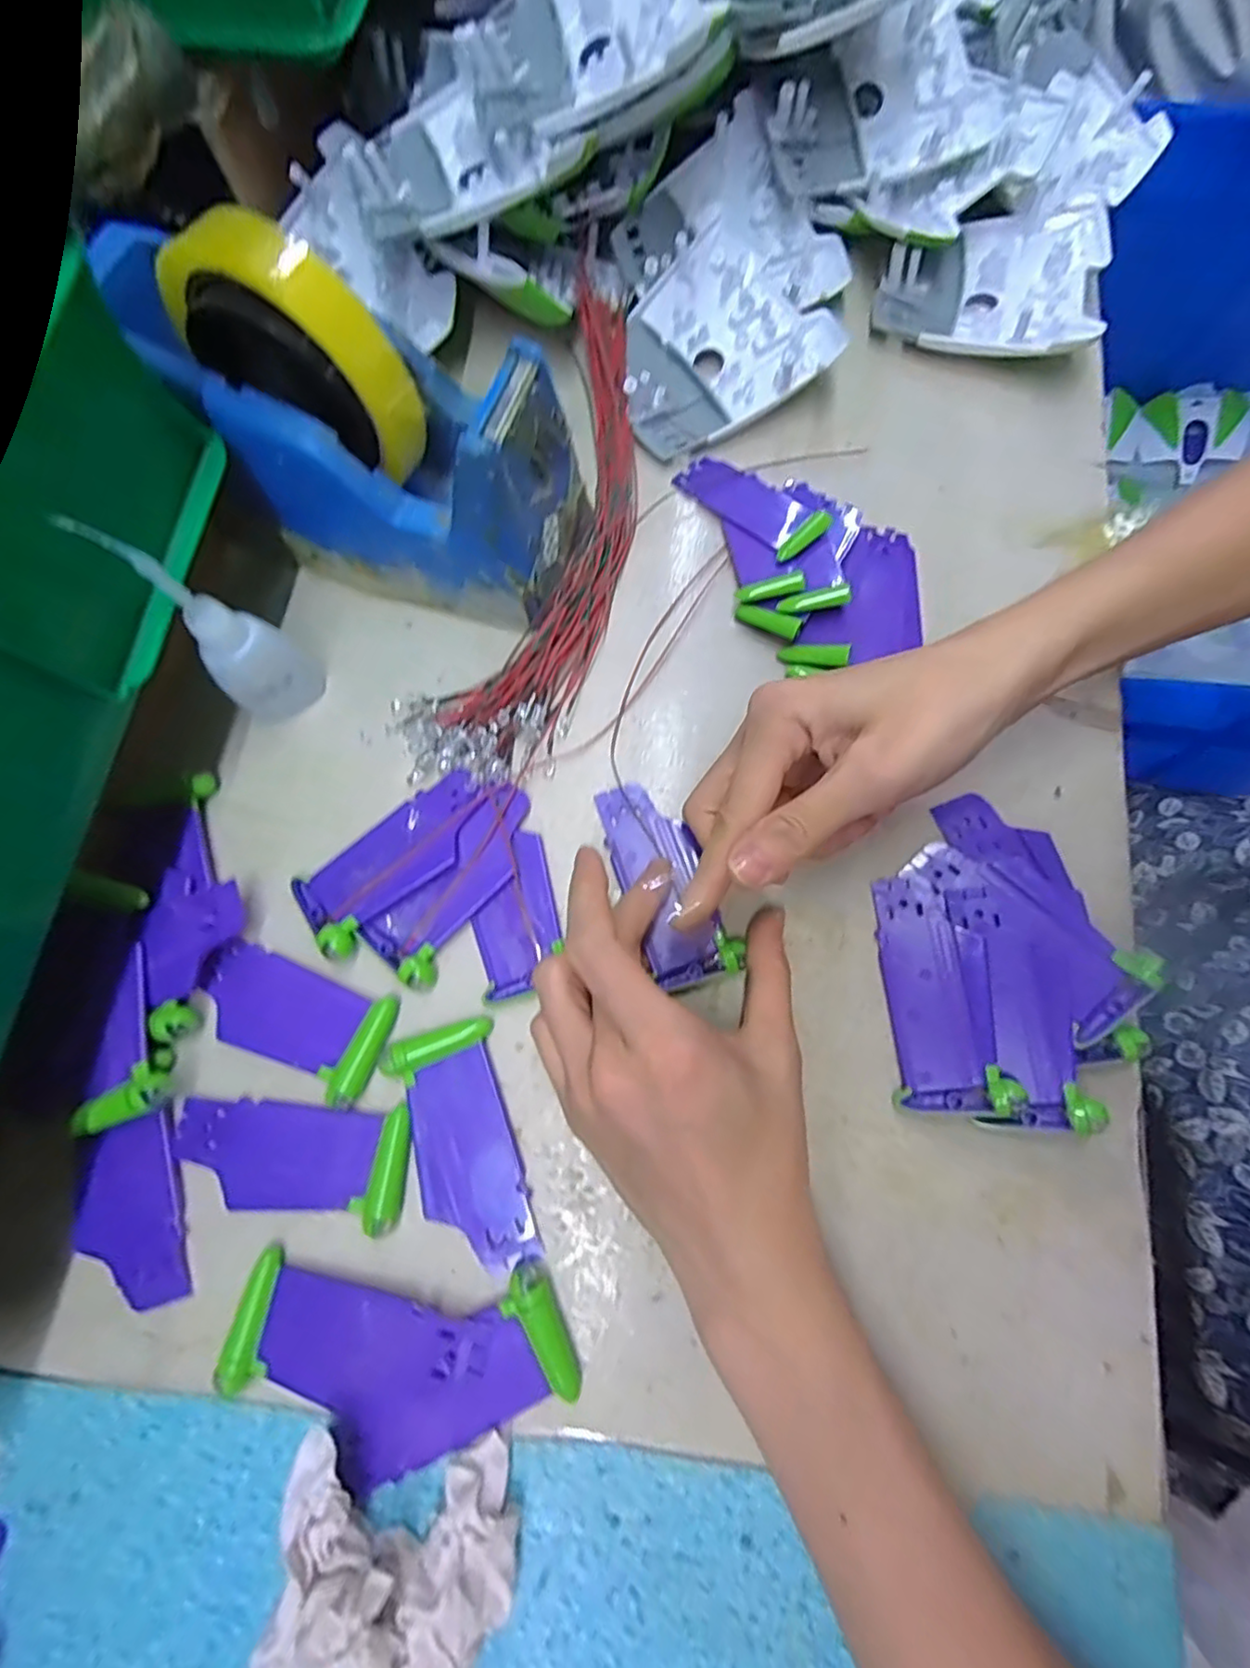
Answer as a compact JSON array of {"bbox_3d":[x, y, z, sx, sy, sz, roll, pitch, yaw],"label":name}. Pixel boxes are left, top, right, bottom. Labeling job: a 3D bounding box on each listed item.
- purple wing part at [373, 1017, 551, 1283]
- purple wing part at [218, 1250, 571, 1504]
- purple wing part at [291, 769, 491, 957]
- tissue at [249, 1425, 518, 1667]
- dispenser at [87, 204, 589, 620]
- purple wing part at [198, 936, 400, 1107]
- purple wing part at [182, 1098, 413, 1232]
[{"bbox_3d":[-0.060,0.119,0.243,0.040,0.006,0.088,-23,76,-4],"label":"purple wing part"},{"bbox_3d":[-0.079,0.187,0.224,0.120,0.010,0.063,1,75,2],"label":"purple wing part"},{"bbox_3d":[-0.095,0.010,0.273,0.090,0.011,0.038,-37,77,-8],"label":"purple wing part"},{"bbox_3d":[-0.071,0.228,0.199,0.070,0.036,0.060,10,76,4],"label":"tissue"},{"bbox_3d":[-0.105,-0.165,0.266,0.167,0.113,0.075,18,77,6],"label":"dispenser"},{"bbox_3d":[-0.137,0.074,0.258,0.082,0.009,0.041,18,77,6],"label":"purple wing part"},{"bbox_3d":[-0.128,0.123,0.246,0.091,0.008,0.039,7,76,3],"label":"purple wing part"}]

